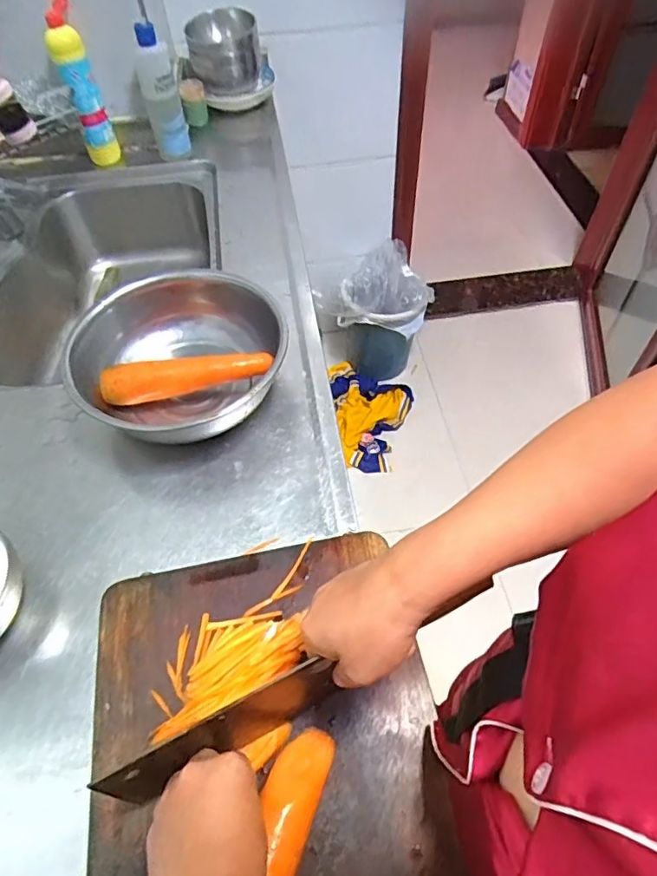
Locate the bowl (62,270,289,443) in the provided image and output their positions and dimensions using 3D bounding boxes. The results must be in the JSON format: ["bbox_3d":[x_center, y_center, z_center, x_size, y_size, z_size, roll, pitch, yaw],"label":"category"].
[{"bbox_3d":[-0.179,-0.095,0.664,0.247,0.086,0.213,-24,57,-14],"label":"bowl"}]

